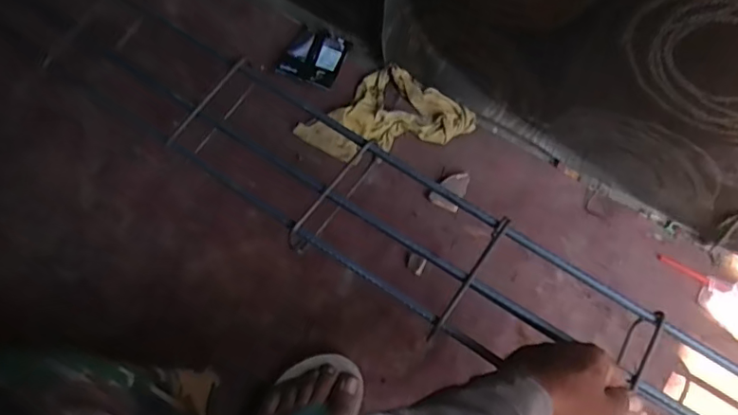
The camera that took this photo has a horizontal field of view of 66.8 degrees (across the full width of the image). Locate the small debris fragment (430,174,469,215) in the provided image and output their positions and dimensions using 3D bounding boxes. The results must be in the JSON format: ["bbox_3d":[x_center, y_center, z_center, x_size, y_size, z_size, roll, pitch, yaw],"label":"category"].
[{"bbox_3d":[0.118,-0.026,0.814,0.044,0.011,0.060,23,70,9],"label":"small debris fragment"}]

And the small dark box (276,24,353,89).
[{"bbox_3d":[-0.085,-0.240,0.887,0.094,0.013,0.093,22,70,9],"label":"small dark box"}]

